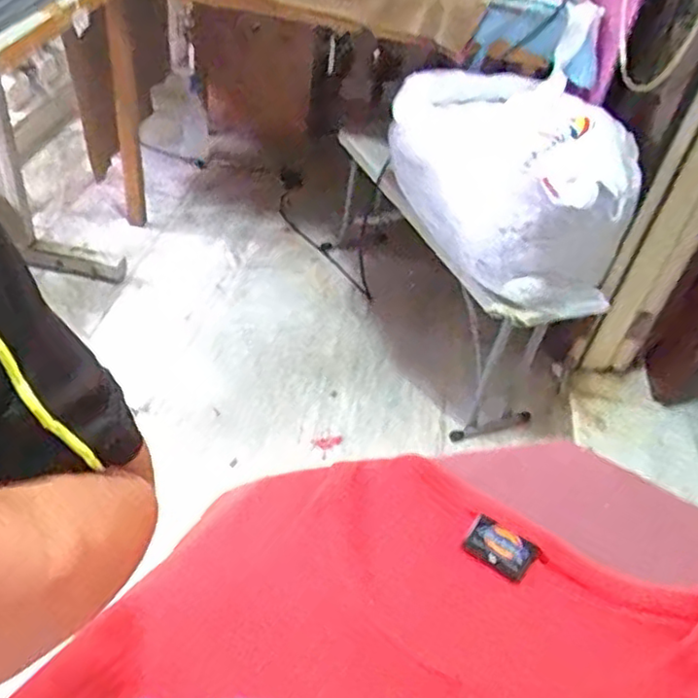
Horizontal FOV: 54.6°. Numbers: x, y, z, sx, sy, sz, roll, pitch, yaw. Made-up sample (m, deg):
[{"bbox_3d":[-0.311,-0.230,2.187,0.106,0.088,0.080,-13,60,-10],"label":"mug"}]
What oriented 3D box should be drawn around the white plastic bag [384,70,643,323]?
[{"bbox_3d":[0.344,-0.336,1.391,0.317,0.343,0.560,-14,48,-25],"label":"white plastic bag"}]

